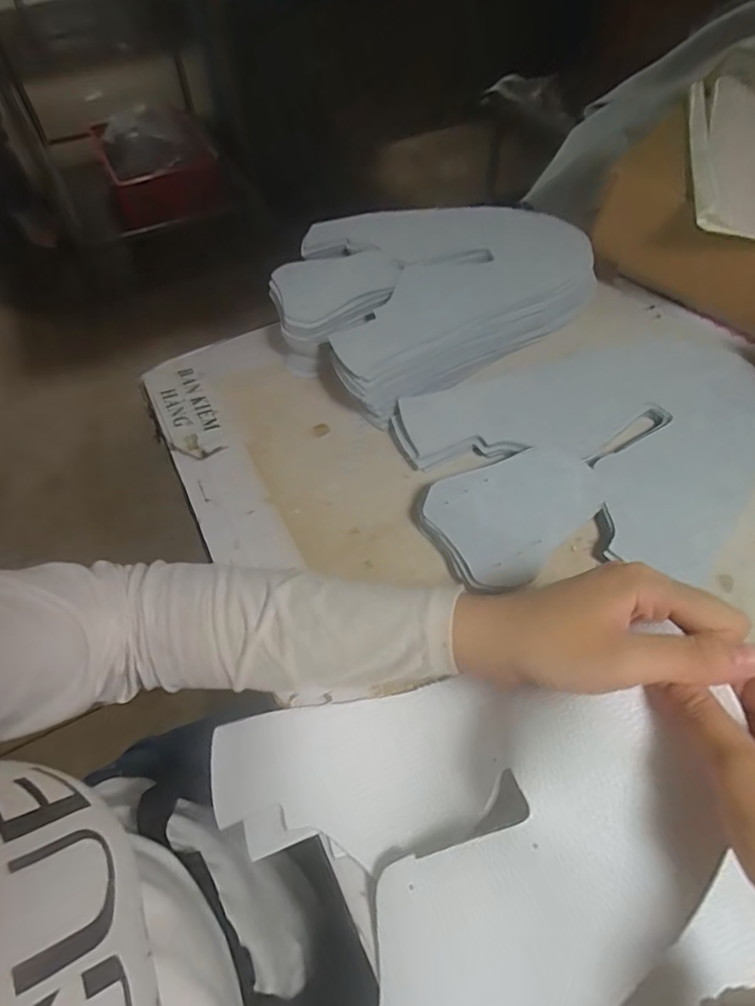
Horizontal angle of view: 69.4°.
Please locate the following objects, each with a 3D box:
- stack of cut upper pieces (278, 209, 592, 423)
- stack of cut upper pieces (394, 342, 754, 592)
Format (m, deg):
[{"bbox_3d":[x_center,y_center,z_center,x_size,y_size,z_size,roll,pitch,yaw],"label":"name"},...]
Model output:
[{"bbox_3d":[0.036,-0.199,0.498,0.254,0.060,0.215,-29,60,-16],"label":"stack of cut upper pieces"},{"bbox_3d":[0.172,-0.040,0.411,0.299,0.025,0.196,-20,58,-11],"label":"stack of cut upper pieces"}]

